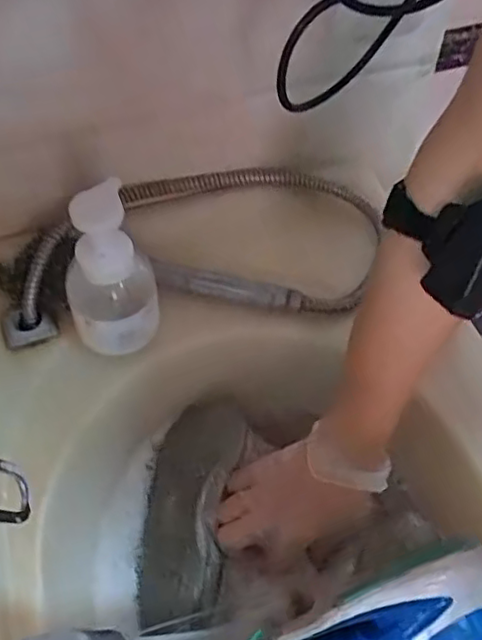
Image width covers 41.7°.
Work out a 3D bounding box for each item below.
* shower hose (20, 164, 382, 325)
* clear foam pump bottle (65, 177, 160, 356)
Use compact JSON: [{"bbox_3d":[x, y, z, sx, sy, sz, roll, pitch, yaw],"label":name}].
[{"bbox_3d":[-0.031,-0.087,0.587,0.324,0.054,0.168,-3,55,-1],"label":"shower hose"},{"bbox_3d":[-0.101,-0.032,0.482,0.067,0.143,0.053,-18,57,-11],"label":"clear foam pump bottle"}]

